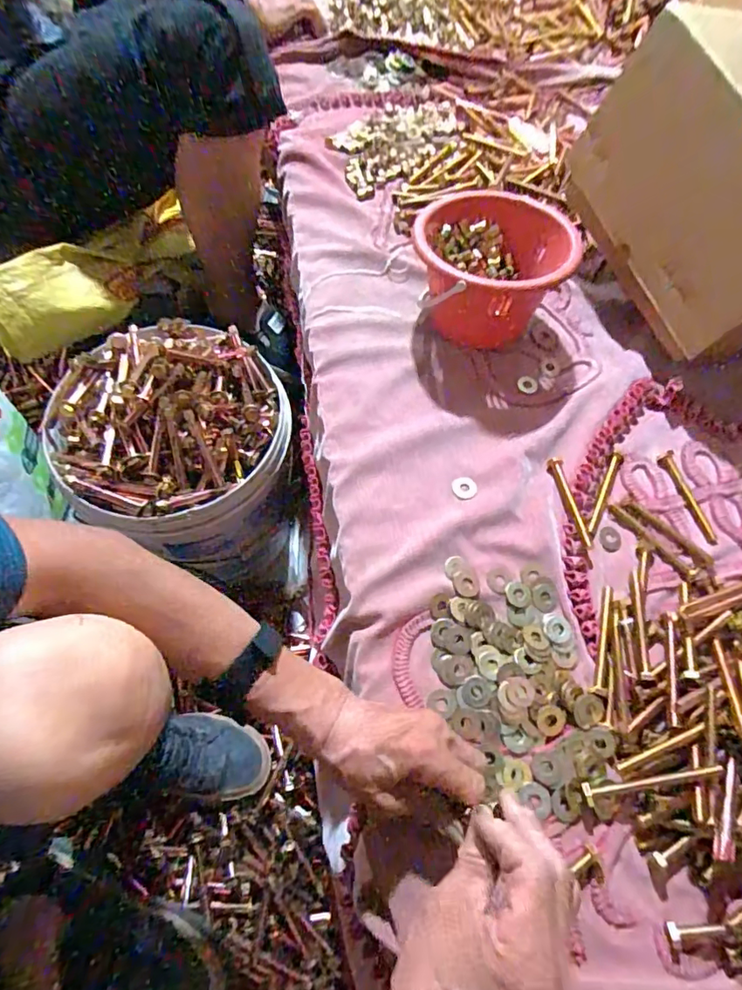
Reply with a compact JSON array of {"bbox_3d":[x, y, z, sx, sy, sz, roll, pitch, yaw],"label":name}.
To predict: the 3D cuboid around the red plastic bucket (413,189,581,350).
[{"bbox_3d":[0.133,-0.264,0.599,0.163,0.106,0.168,1,65,-2],"label":"red plastic bucket"}]

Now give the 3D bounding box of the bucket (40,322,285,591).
[{"bbox_3d":[-0.257,-0.057,0.763,0.260,0.332,0.266,2,64,-4],"label":"bucket"}]

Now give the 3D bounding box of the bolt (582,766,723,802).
[{"bbox_3d":[0.222,0.227,0.412,0.105,0.017,0.013,-16,65,10],"label":"bolt"}]

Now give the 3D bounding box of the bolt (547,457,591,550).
[{"bbox_3d":[0.207,0.007,0.536,0.016,0.008,0.104,-10,66,-8],"label":"bolt"}]

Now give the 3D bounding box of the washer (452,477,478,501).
[{"bbox_3d":[0.097,-0.006,0.539,0.025,0.004,0.026,-11,66,10],"label":"washer"}]

